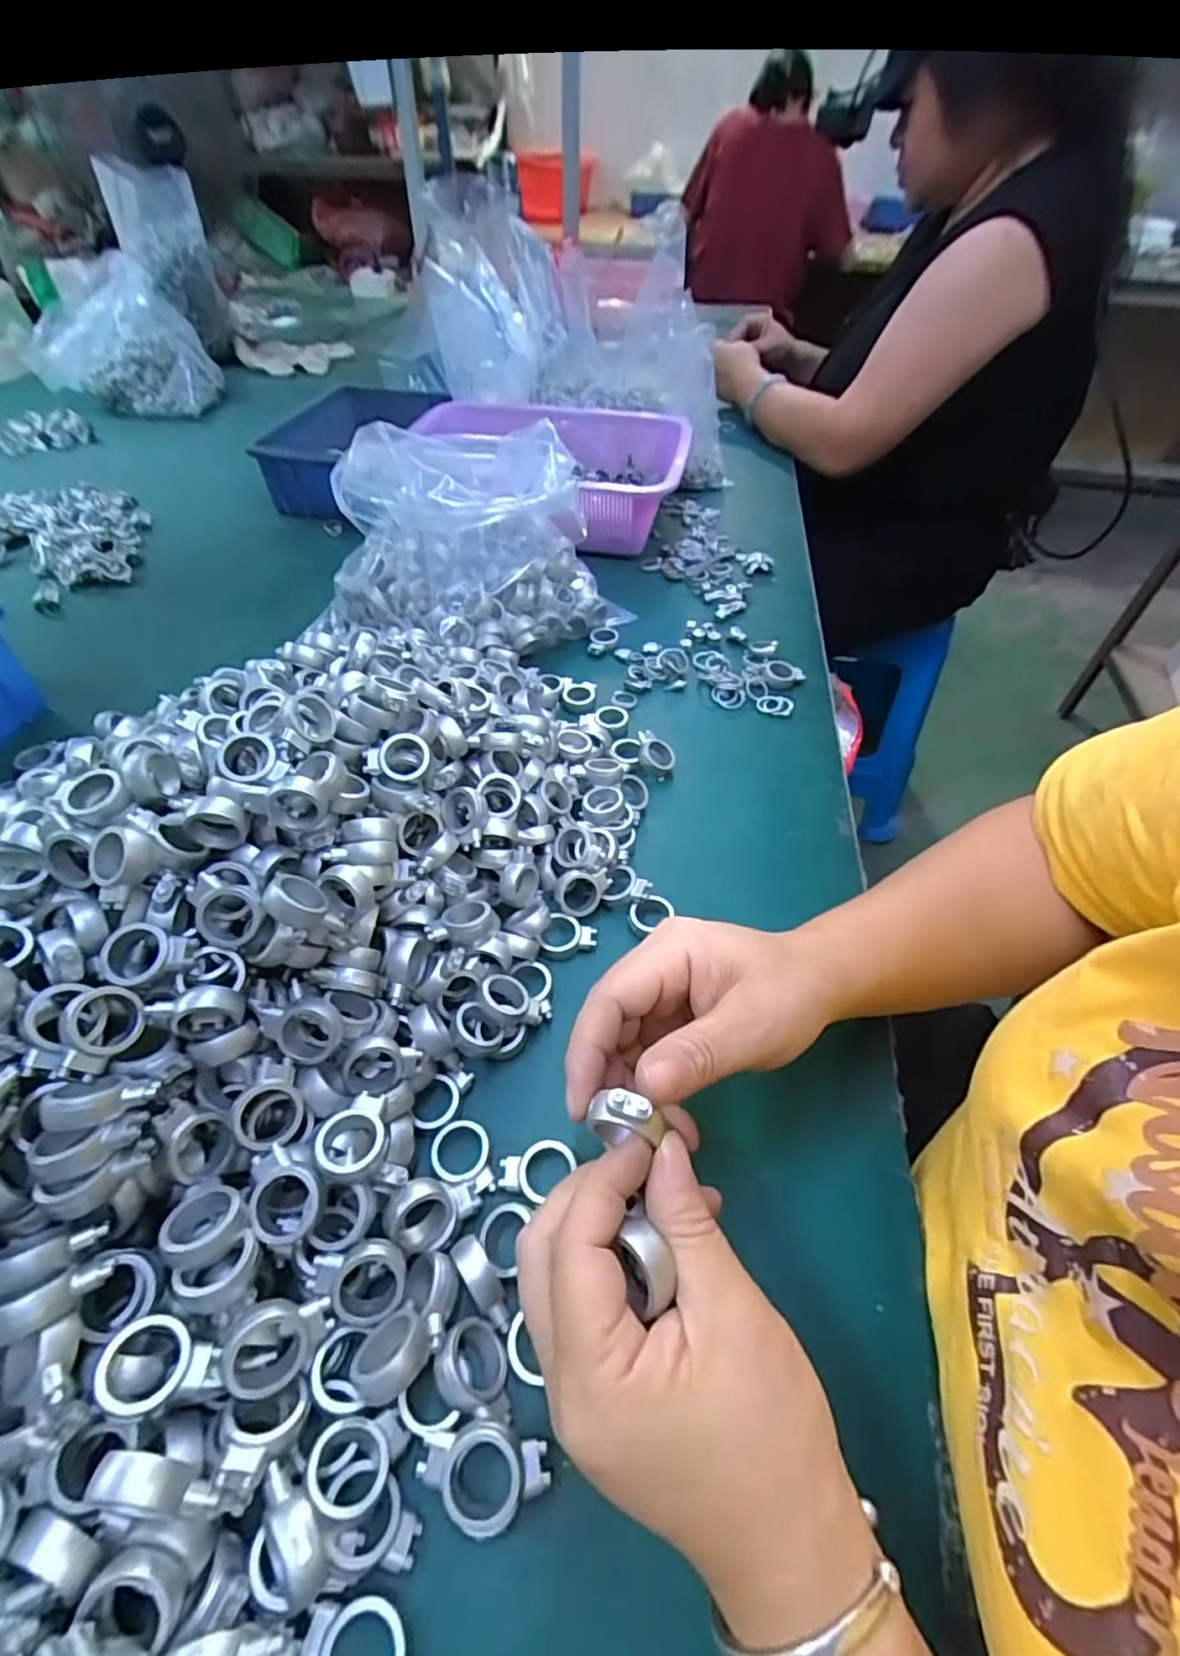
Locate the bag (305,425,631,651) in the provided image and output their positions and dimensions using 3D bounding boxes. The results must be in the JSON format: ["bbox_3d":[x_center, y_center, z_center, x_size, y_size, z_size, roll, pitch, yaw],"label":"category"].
[{"bbox_3d":[-0.099,-0.238,0.528,0.222,0.149,0.163,-35,59,-28],"label":"bag"}]

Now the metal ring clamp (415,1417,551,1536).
[{"bbox_3d":[-0.035,0.216,0.214,0.042,0.020,0.027,7,49,4],"label":"metal ring clamp"}]

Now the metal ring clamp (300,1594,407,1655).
[{"bbox_3d":[-0.071,0.250,0.192,0.032,0.010,0.025,4,49,1],"label":"metal ring clamp"}]

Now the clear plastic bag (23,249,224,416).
[{"bbox_3d":[-0.685,-0.692,0.912,0.219,0.152,0.124,-4,49,-6],"label":"clear plastic bag"}]

